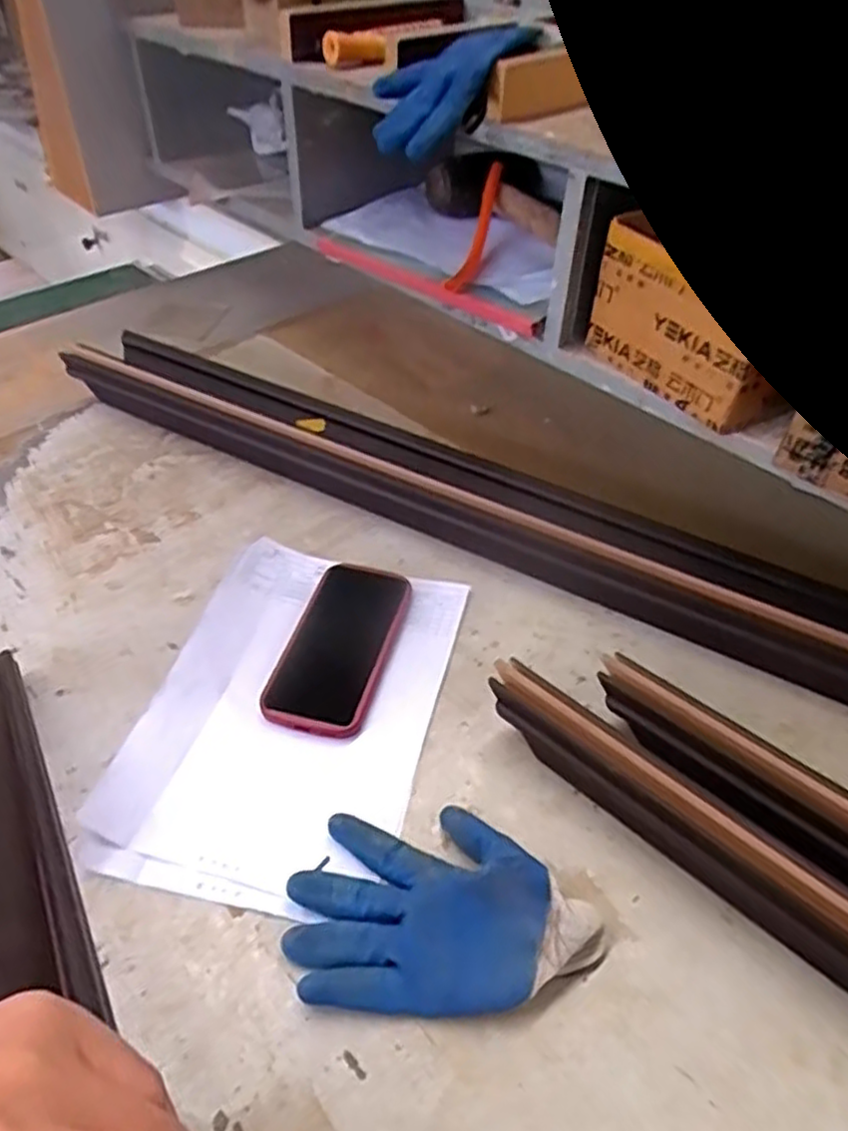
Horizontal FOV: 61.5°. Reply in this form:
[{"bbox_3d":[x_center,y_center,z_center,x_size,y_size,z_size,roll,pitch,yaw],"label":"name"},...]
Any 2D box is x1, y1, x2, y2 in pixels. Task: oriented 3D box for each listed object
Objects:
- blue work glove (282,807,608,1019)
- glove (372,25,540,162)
[{"bbox_3d":[0.014,0.206,0.438,0.189,0.042,0.119,1,44,0],"label":"blue work glove"},{"bbox_3d":[0.016,-0.408,0.607,0.120,0.075,0.122,-4,45,-6],"label":"glove"}]

